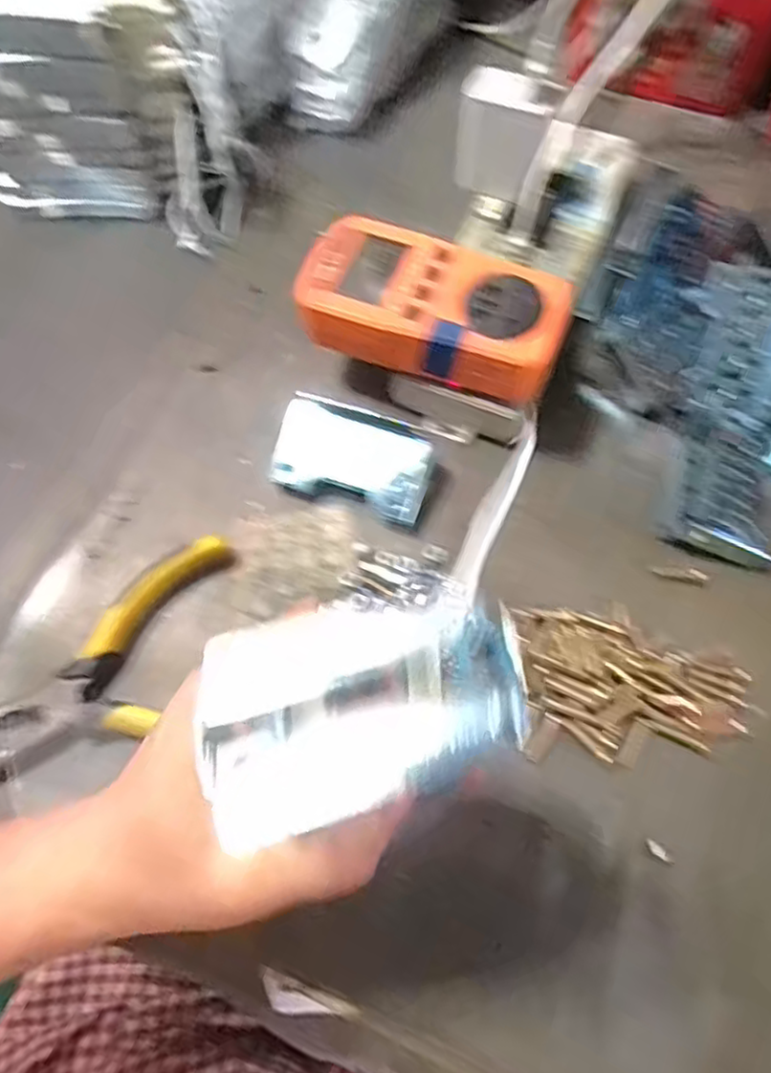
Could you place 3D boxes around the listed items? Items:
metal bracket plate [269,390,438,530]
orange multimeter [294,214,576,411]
[{"bbox_3d":[-0.017,-0.042,0.363,0.081,0.008,0.052,18,88,2],"label":"metal bracket plate"},{"bbox_3d":[0.023,-0.114,0.341,0.132,0.025,0.076,19,68,9],"label":"orange multimeter"}]

